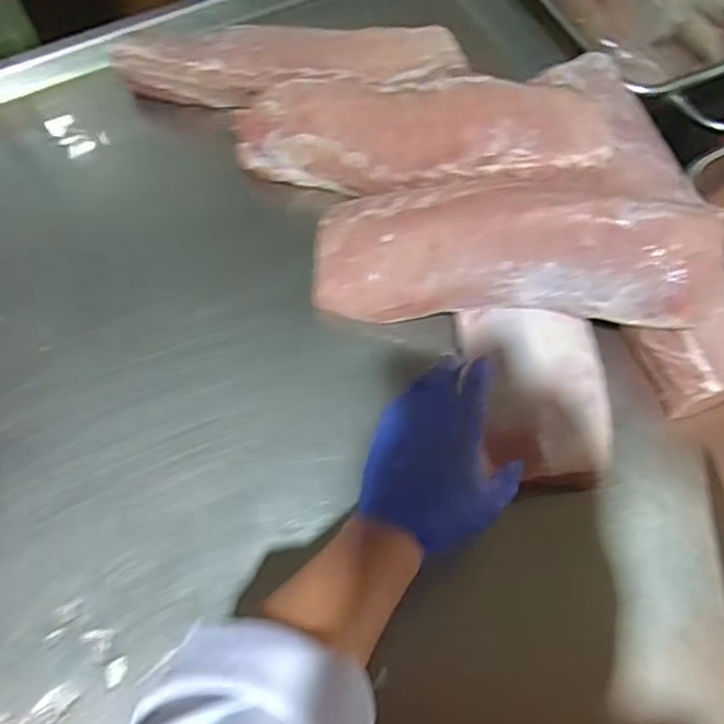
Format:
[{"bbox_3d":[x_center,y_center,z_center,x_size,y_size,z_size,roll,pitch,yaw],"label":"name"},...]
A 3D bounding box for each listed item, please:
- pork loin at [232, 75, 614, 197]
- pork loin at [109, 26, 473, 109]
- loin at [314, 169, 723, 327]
[{"bbox_3d":[0.049,-0.242,0.719,0.389,0.083,0.108,6,63,21],"label":"pork loin"},{"bbox_3d":[-0.093,-0.349,0.832,0.431,0.075,0.111,1,63,3],"label":"pork loin"},{"bbox_3d":[0.134,-0.118,0.651,0.374,0.089,0.138,2,63,17],"label":"loin"}]

